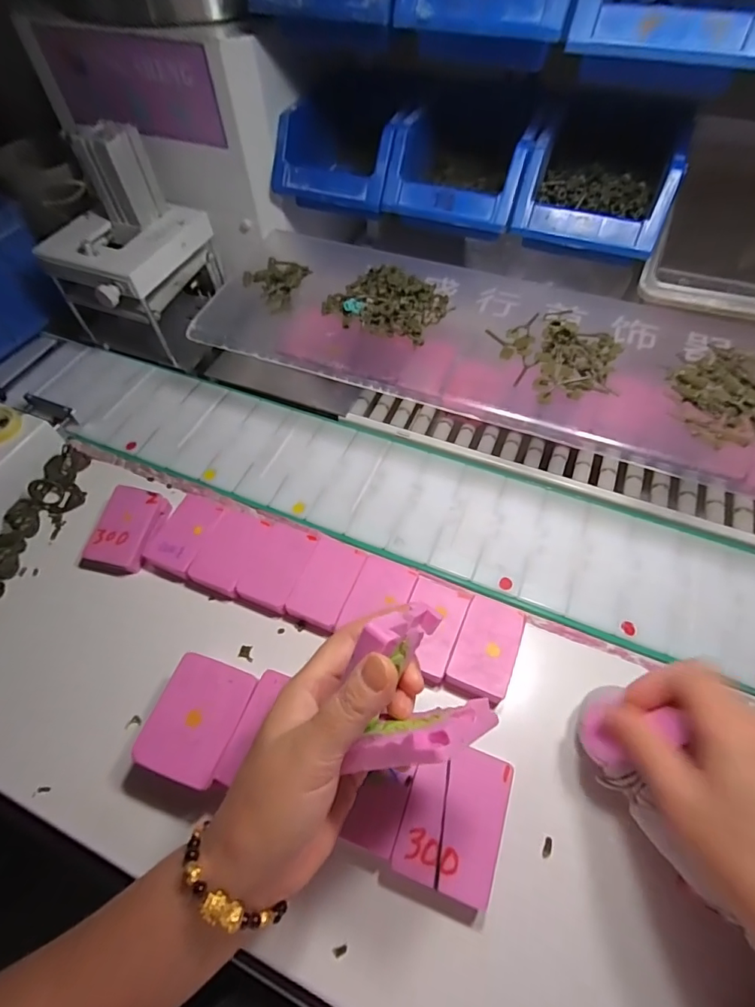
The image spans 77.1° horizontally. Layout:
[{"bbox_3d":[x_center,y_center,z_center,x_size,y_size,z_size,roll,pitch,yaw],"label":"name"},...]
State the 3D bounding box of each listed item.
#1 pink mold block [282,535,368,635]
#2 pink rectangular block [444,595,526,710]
[{"bbox_3d":[-0.041,0.066,0.383,0.044,0.013,0.073,19,60,13],"label":"pink mold block"},{"bbox_3d":[0.081,0.109,0.353,0.043,0.016,0.071,20,60,13],"label":"pink rectangular block"}]

